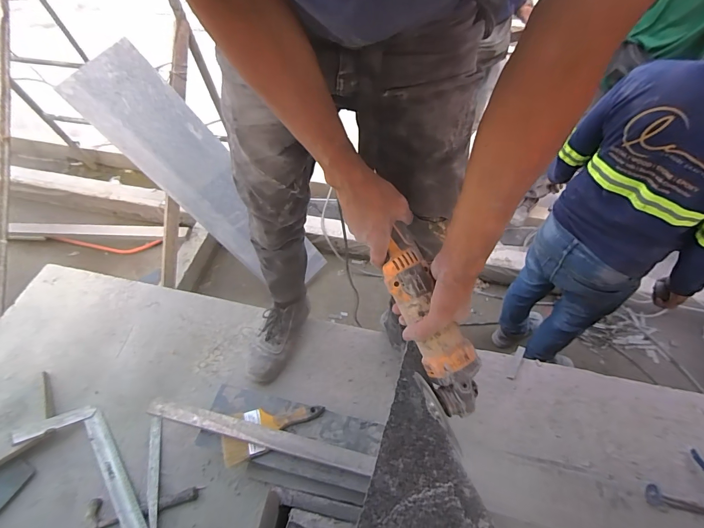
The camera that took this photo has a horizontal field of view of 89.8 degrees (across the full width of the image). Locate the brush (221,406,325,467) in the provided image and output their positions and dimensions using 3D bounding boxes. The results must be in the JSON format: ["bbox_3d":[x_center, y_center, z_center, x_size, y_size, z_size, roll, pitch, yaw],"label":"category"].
[{"bbox_3d":[-0.183,0.375,0.825,0.233,0.026,0.099,-18,58,-12],"label":"brush"}]

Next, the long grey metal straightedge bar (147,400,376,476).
[{"bbox_3d":[-0.205,0.377,0.782,0.507,0.020,0.039,12,57,8],"label":"long grey metal straightedge bar"}]

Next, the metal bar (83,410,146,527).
[{"bbox_3d":[-0.563,0.488,0.831,0.041,0.014,0.319,-32,58,-27],"label":"metal bar"}]

